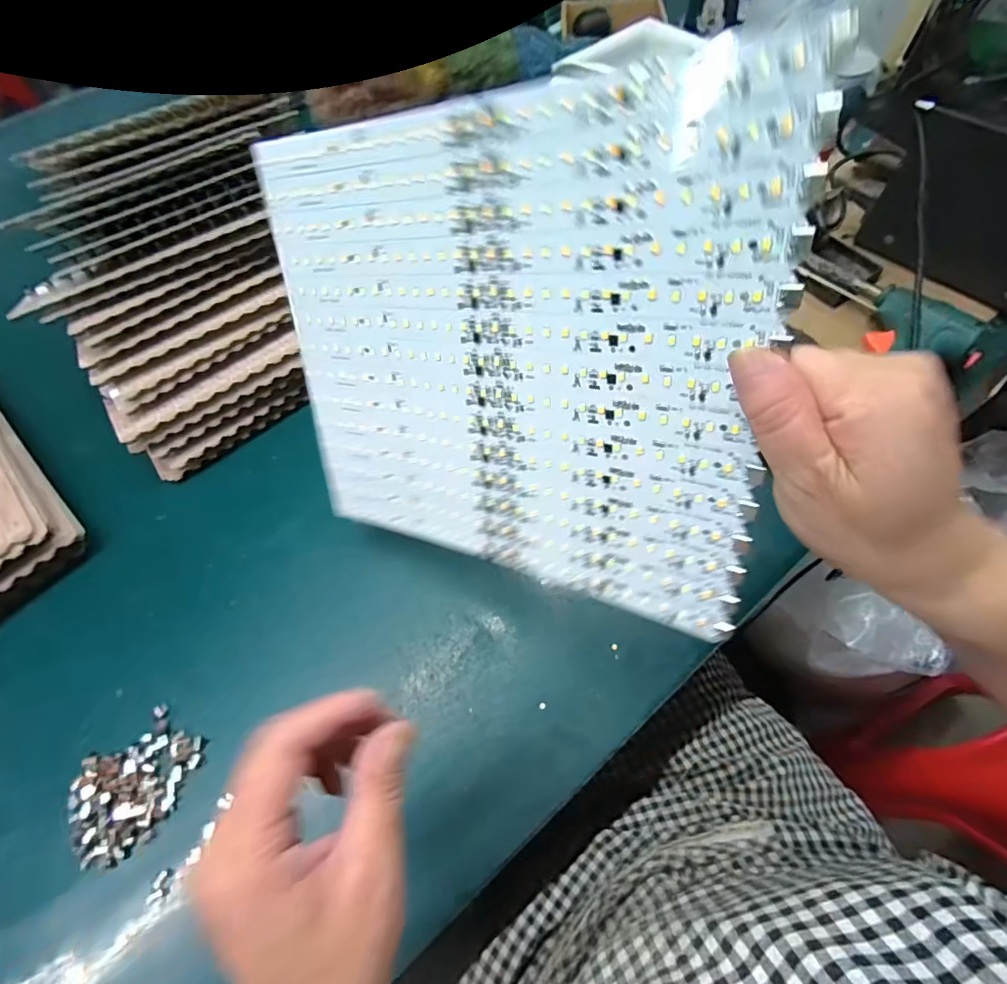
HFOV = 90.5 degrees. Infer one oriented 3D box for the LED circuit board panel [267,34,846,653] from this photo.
[{"bbox_3d":[-0.012,-0.064,0.269,0.281,0.238,0.010,13,30,30],"label":"LED circuit board panel"}]

